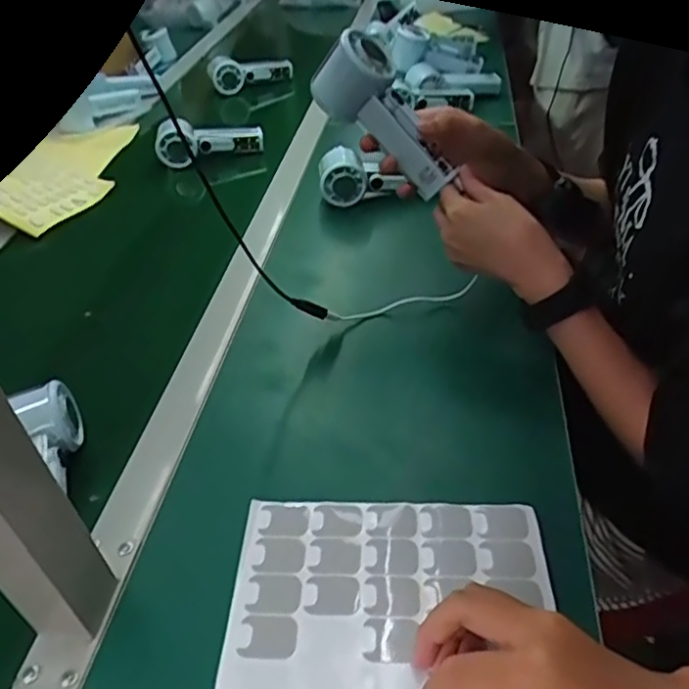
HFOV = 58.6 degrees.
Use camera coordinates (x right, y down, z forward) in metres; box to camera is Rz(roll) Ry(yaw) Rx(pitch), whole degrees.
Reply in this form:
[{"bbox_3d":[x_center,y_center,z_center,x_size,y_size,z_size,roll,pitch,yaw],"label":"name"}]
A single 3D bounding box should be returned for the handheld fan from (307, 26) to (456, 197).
[{"bbox_3d":[0.039,-0.202,0.550,0.144,0.069,0.043,48,53,-5],"label":"handheld fan"}]

